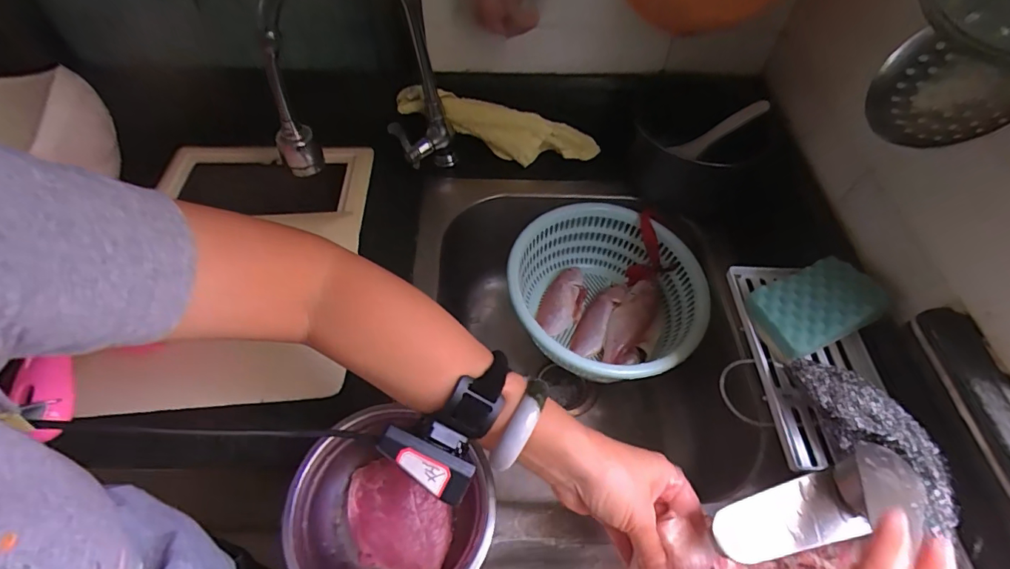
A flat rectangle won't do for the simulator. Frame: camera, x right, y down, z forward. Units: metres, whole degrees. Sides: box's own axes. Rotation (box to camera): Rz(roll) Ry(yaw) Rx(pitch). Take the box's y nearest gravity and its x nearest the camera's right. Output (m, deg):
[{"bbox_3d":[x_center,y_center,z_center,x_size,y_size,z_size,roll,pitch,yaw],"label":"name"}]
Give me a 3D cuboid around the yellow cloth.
[{"bbox_3d":[-0.007,-0.214,0.664,0.277,0.070,0.016,15,30,-12],"label":"yellow cloth"}]

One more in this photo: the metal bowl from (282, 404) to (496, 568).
[{"bbox_3d":[-0.097,0.197,0.408,0.165,0.055,0.148,33,60,19],"label":"metal bowl"}]

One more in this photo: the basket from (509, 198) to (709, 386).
[{"bbox_3d":[0.134,0.018,0.644,0.240,0.116,0.244,1,56,-2],"label":"basket"}]

